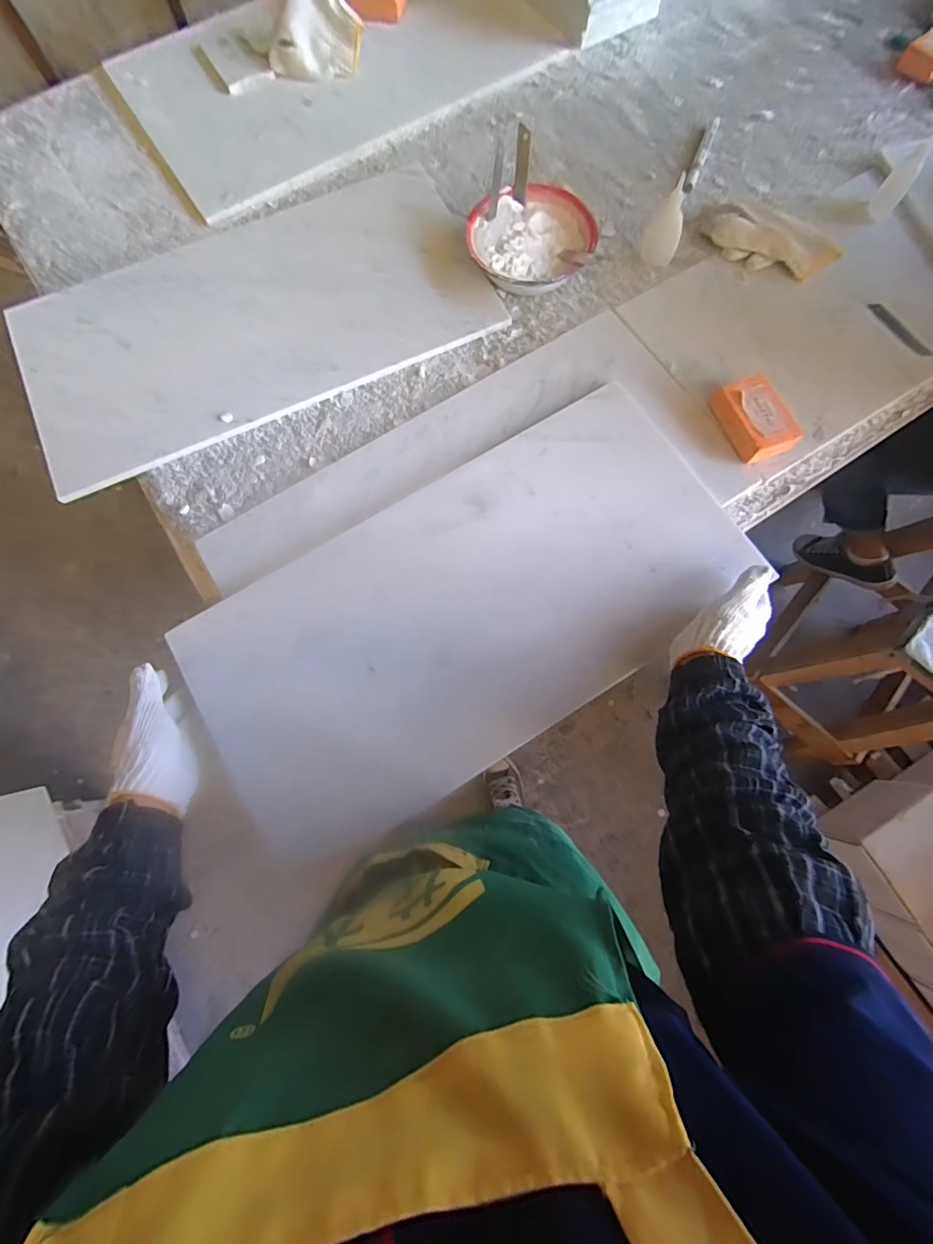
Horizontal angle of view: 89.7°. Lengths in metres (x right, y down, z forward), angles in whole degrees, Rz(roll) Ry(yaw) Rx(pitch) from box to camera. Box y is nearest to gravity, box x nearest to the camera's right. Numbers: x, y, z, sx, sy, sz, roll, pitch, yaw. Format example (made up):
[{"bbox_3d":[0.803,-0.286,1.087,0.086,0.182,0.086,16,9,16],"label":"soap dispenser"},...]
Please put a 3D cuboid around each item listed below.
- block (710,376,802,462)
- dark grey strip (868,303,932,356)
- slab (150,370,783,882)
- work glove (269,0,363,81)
[{"bbox_3d":[0.341,-0.241,0.557,0.067,0.035,0.093,-18,77,-3],"label":"block"},{"bbox_3d":[0.567,-0.381,0.612,0.017,0.004,0.099,-31,78,-6],"label":"dark grey strip"},{"bbox_3d":[0.008,-0.019,0.513,0.587,0.018,0.305,-32,78,-7],"label":"slab"},{"bbox_3d":[-0.229,-0.882,0.703,0.136,0.085,0.076,-33,78,-7],"label":"work glove"}]

